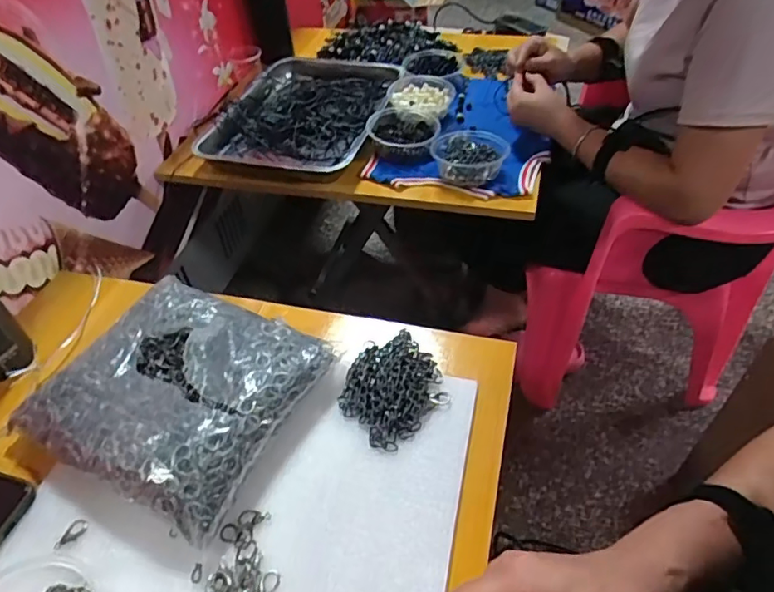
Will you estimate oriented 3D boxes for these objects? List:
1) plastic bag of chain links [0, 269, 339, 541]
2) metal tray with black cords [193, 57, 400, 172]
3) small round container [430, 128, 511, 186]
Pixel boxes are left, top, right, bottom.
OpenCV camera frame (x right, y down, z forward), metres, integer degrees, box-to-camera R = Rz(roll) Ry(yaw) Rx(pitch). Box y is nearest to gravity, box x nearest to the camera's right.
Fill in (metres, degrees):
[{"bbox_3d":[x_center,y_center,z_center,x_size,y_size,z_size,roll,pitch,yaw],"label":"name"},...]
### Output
[{"bbox_3d":[-0.209,0.085,0.553,0.244,0.053,0.226,18,49,21],"label":"plastic bag of chain links"},{"bbox_3d":[-0.145,-0.316,0.950,0.277,0.054,0.319,8,47,12],"label":"metal tray with black cords"},{"bbox_3d":[0.123,-0.212,0.815,0.102,0.035,0.118,-6,45,-2],"label":"small round container"}]

